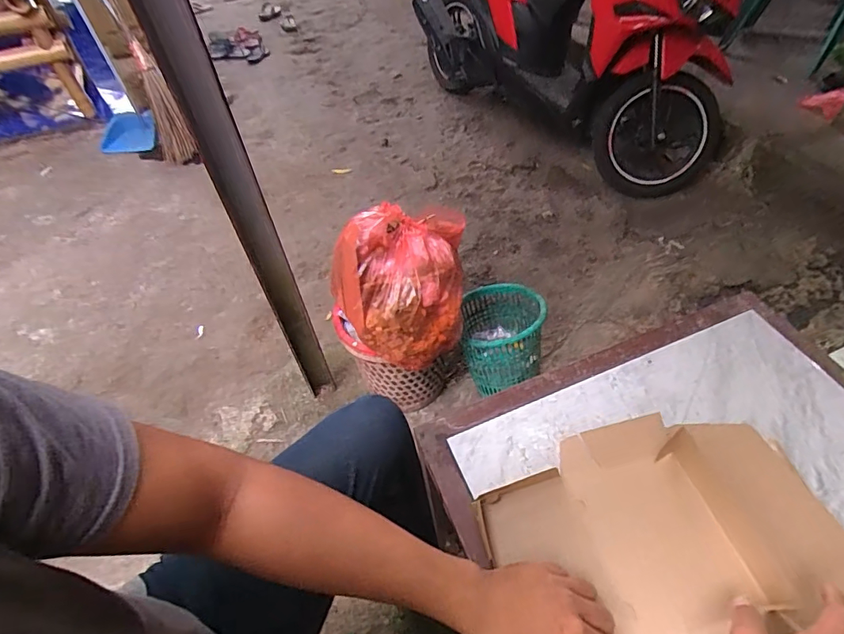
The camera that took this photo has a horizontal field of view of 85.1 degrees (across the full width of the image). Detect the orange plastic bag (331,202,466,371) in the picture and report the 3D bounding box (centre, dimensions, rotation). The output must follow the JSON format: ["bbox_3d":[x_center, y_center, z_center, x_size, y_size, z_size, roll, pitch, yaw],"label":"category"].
[{"bbox_3d":[-0.060,-0.070,1.061,0.328,0.297,0.308,-6,51,0],"label":"orange plastic bag"}]

